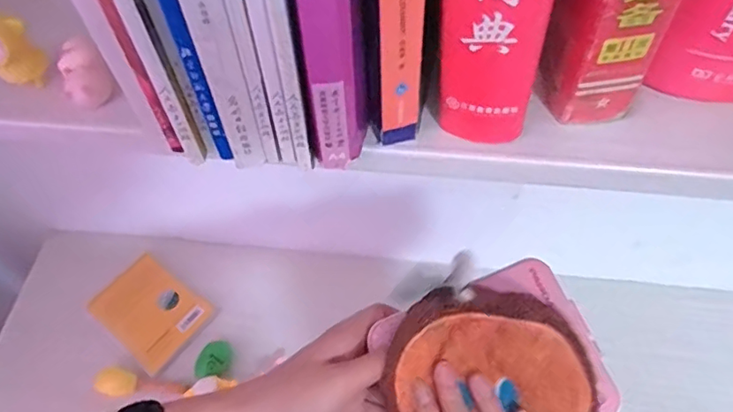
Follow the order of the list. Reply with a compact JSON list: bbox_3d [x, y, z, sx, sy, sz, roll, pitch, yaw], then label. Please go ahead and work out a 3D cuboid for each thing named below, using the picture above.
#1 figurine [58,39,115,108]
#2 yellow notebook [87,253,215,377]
[{"bbox_3d":[-0.143,-0.067,0.280,0.022,0.024,0.023,-27,60,-16],"label":"figurine"},{"bbox_3d":[-0.294,0.142,0.751,0.139,0.018,0.109,31,63,20],"label":"yellow notebook"}]

